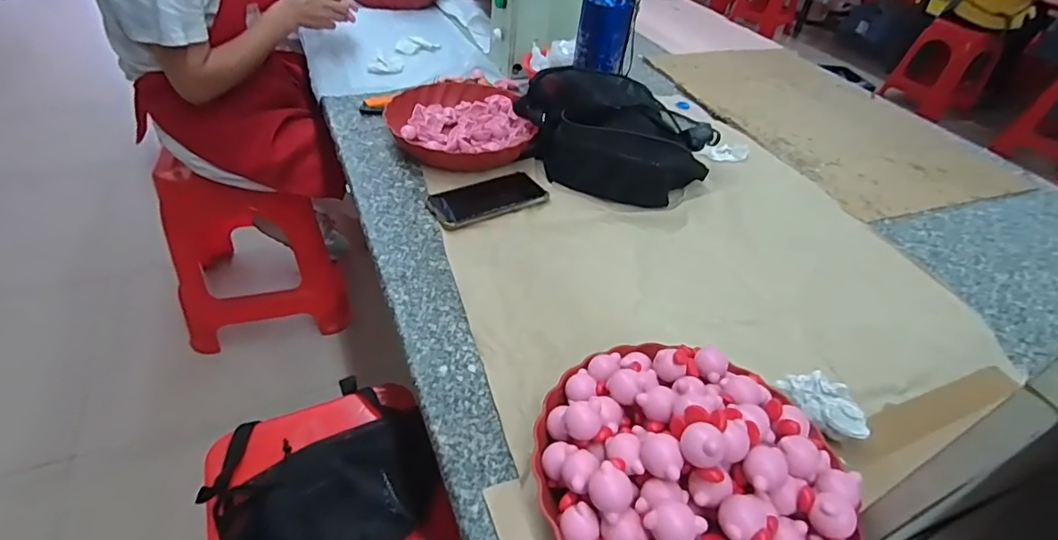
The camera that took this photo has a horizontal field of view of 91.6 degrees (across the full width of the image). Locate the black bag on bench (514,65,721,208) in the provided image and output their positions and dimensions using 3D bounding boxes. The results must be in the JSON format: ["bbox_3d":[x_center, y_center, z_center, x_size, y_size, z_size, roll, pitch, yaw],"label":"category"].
[{"bbox_3d":[0.130,-0.202,0.771,0.304,0.129,0.151,10,41,2],"label":"black bag on bench"}]

